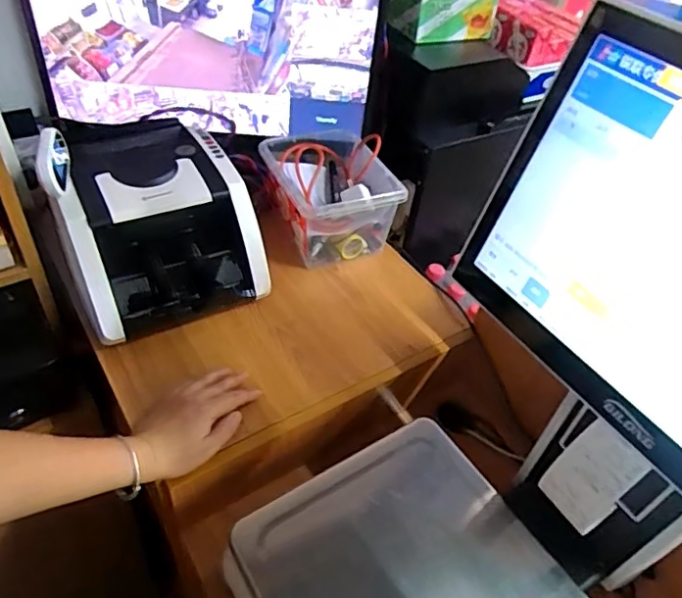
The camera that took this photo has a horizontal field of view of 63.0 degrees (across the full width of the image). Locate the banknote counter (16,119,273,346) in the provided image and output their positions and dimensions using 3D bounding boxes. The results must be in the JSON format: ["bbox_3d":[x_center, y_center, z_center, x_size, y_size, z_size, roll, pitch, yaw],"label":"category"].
[{"bbox_3d":[-0.243,-0.109,0.736,0.233,0.158,0.254,-15,48,-22],"label":"banknote counter"}]

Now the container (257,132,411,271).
[{"bbox_3d":[-0.019,-0.156,0.842,0.162,0.115,0.207,-16,49,-23],"label":"container"}]

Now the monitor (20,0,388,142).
[{"bbox_3d":[-0.192,-0.373,0.800,0.502,0.262,0.065,-2,44,-10],"label":"monitor"}]

